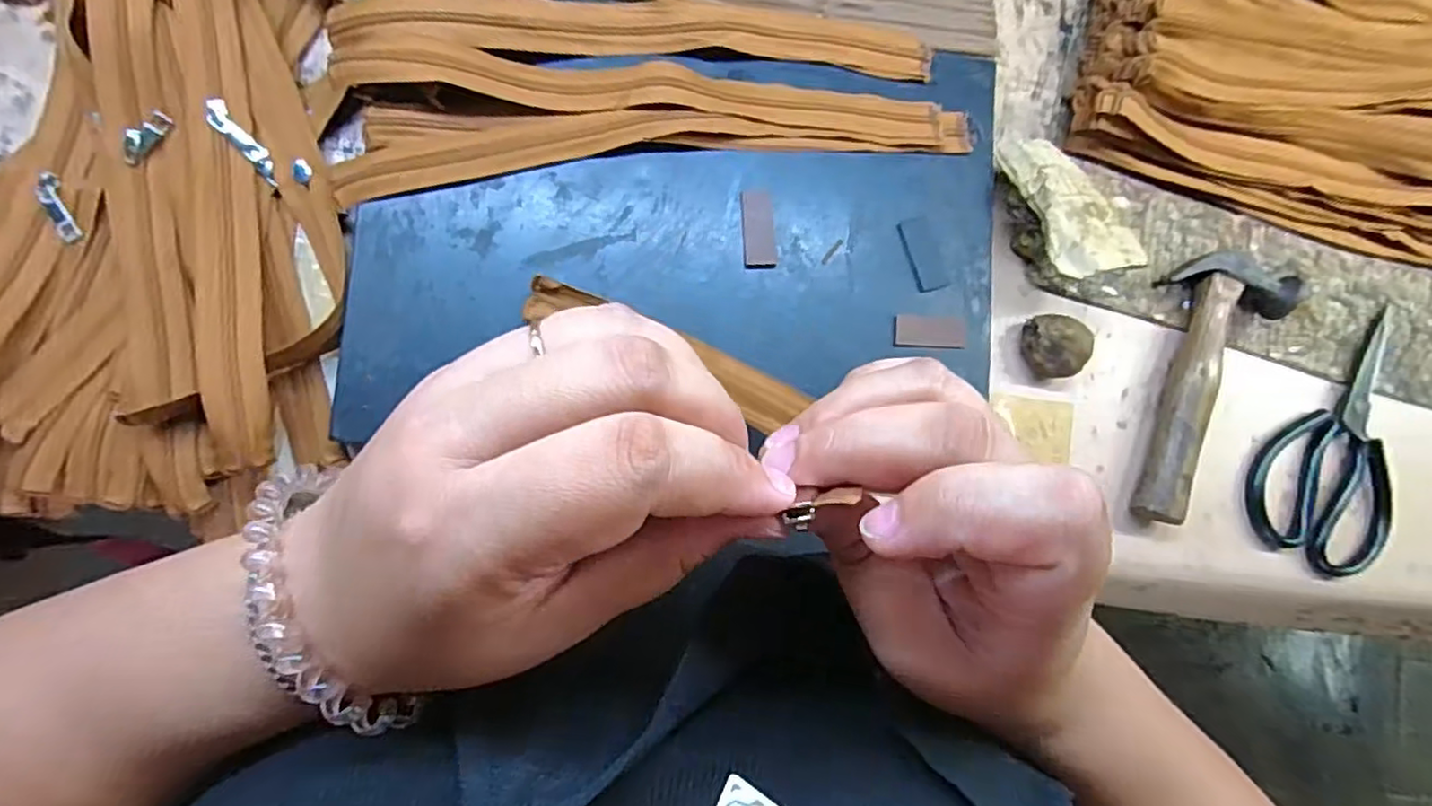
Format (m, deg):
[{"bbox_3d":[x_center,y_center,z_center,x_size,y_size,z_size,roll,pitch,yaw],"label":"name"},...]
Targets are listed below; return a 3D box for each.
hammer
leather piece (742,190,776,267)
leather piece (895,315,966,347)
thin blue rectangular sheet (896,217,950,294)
[{"bbox_3d":[0.354,-0.007,0.460,0.079,0.029,0.194,17,82,-6],"label":"hammer"},{"bbox_3d":[0.028,-0.112,0.419,0.021,0.004,0.050,-2,85,-9],"label":"leather piece"},{"bbox_3d":[0.142,-0.047,0.428,0.047,0.004,0.020,3,84,-8],"label":"leather piece"},{"bbox_3d":[0.140,-0.100,0.434,0.021,0.004,0.049,-17,87,-10],"label":"thin blue rectangular sheet"}]

